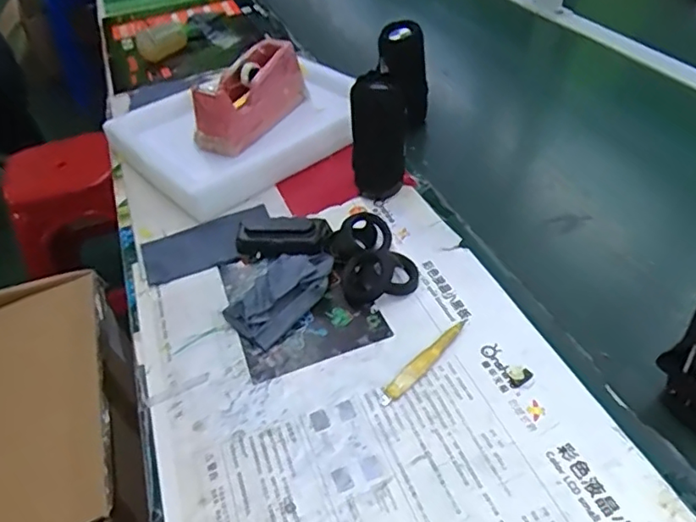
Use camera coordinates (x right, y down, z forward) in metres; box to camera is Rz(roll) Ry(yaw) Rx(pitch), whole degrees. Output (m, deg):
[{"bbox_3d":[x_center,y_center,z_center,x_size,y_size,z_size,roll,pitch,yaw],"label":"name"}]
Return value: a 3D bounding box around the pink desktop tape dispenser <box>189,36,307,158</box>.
[{"bbox_3d":[-0.150,-0.252,0.859,0.080,0.086,0.192,16,47,23],"label":"pink desktop tape dispenser"}]

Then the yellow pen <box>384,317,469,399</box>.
[{"bbox_3d":[0.078,0.091,0.536,0.114,0.005,0.019,-35,49,-28],"label":"yellow pen"}]

